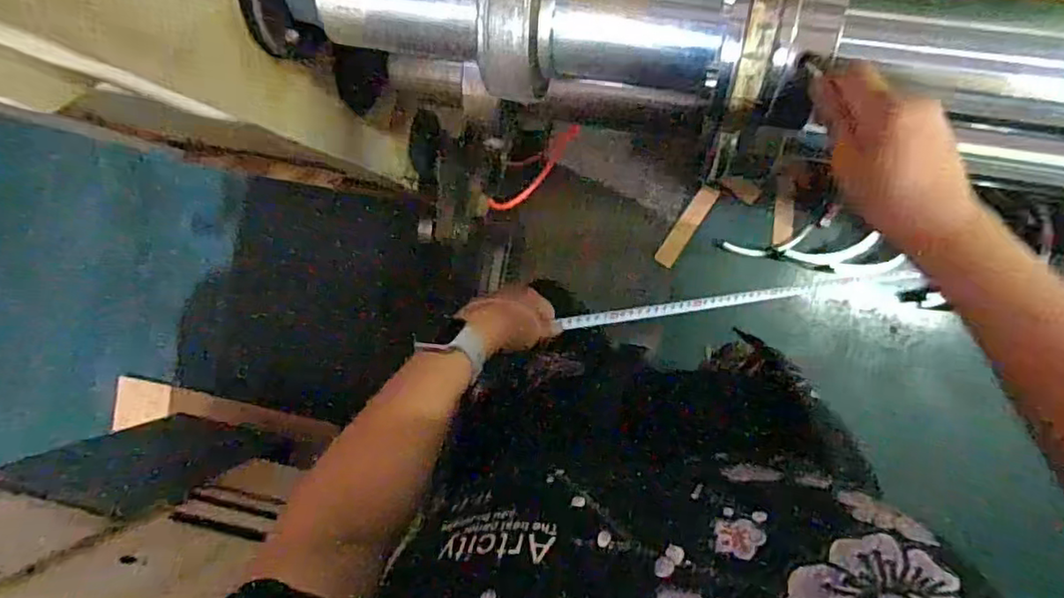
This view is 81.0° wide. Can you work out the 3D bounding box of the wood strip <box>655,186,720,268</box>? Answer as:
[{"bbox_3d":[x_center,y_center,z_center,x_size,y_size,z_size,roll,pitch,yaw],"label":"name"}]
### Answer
[{"bbox_3d":[0.336,-0.158,1.358,0.042,0.010,0.193,32,102,2],"label":"wood strip"}]

